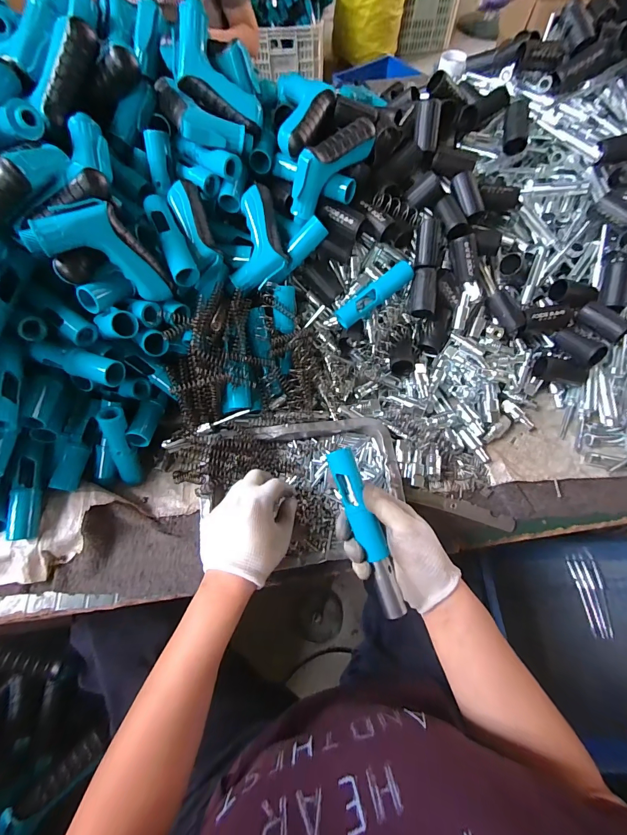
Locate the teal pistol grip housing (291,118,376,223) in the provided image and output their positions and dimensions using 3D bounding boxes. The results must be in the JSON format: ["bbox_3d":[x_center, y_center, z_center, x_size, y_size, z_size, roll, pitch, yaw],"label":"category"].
[{"bbox_3d":[0.020,-0.322,0.456,0.140,0.060,0.030,-44,69,6],"label":"teal pistol grip housing"}]

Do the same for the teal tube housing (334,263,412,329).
[{"bbox_3d":[0.087,-0.176,0.519,0.125,0.029,0.028,-38,68,3],"label":"teal tube housing"}]

